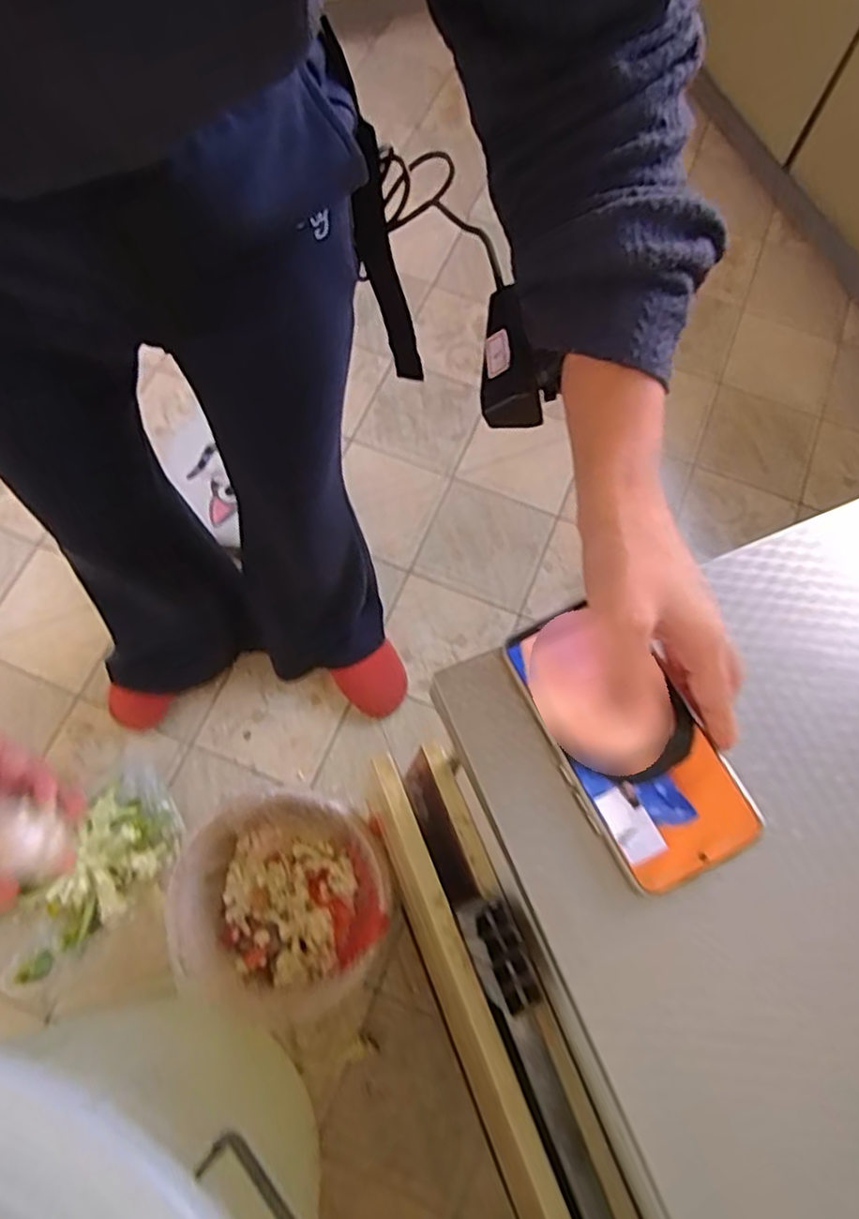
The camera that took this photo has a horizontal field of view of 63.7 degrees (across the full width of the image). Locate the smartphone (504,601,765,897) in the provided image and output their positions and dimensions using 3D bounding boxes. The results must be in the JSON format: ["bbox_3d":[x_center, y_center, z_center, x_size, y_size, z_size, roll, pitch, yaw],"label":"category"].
[{"bbox_3d":[0.105,0.068,0.370,0.075,0.009,0.149,-30,74,0],"label":"smartphone"}]

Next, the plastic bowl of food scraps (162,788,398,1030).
[{"bbox_3d":[-0.200,0.398,0.928,0.291,0.248,0.243,-34,74,-13],"label":"plastic bowl of food scraps"}]

